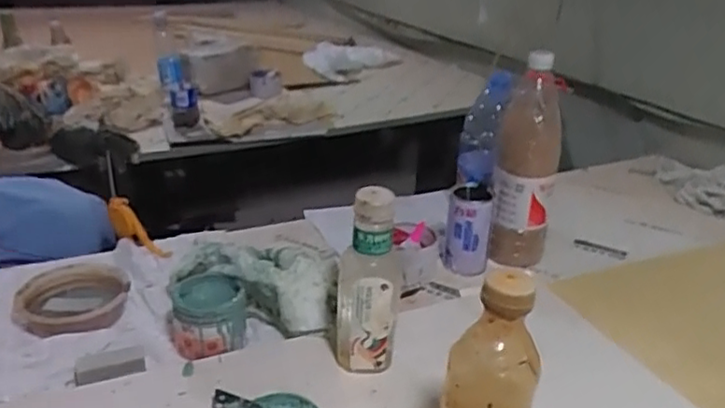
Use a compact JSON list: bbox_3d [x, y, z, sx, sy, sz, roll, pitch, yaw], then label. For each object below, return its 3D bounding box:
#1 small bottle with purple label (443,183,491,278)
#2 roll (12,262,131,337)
[{"bbox_3d":[0.152,0.040,0.917,0.065,0.132,0.061,8,26,13],"label":"small bottle with purple label"},{"bbox_3d":[-0.356,0.116,0.780,0.131,0.020,0.134,1,25,-1],"label":"roll"}]

